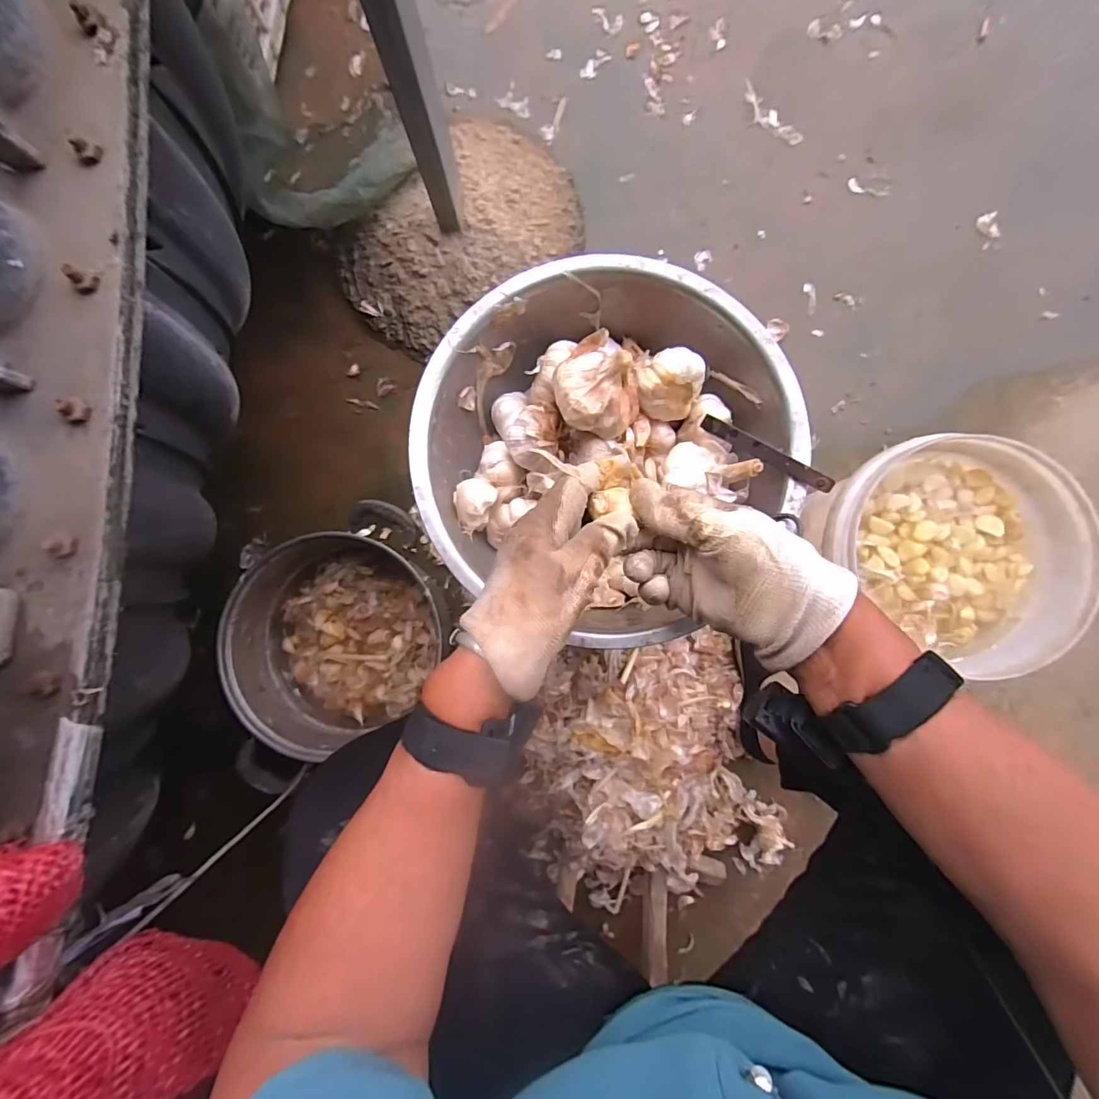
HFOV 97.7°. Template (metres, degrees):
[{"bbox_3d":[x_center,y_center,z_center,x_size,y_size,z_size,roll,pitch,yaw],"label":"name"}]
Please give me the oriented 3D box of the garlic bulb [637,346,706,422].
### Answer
[{"bbox_3d":[0.103,-0.141,0.411,0.054,0.039,0.050,0,89,1],"label":"garlic bulb"}]

